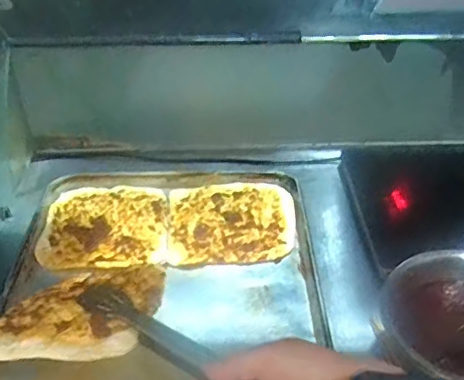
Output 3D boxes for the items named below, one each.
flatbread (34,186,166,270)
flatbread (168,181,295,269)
[{"bbox_3d":[-0.188,0.052,0.861,0.184,0.014,0.181,0,34,1],"label":"flatbread"},{"bbox_3d":[0.000,0.046,0.867,0.189,0.016,0.189,-3,34,-4],"label":"flatbread"}]

